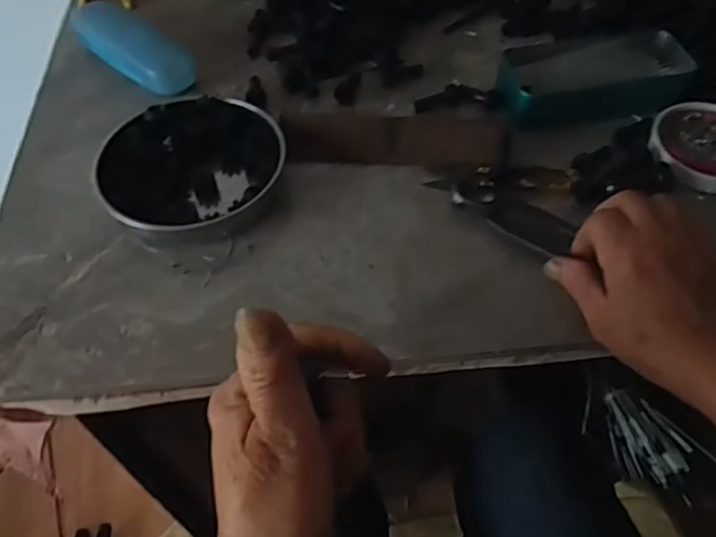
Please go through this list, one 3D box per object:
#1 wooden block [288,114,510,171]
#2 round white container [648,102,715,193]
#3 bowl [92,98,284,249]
[{"bbox_3d":[0.029,-0.101,0.475,0.173,0.025,0.032,4,54,7],"label":"wooden block"},{"bbox_3d":[0.272,-0.096,0.471,0.098,0.015,0.085,-25,56,-15],"label":"round white container"},{"bbox_3d":[-0.125,-0.077,0.468,0.136,0.032,0.125,-2,53,2],"label":"bowl"}]

